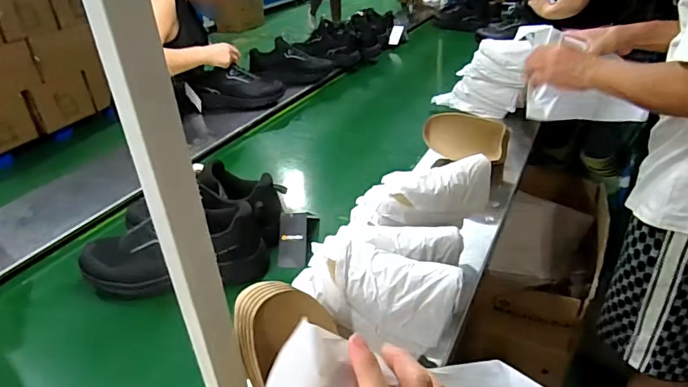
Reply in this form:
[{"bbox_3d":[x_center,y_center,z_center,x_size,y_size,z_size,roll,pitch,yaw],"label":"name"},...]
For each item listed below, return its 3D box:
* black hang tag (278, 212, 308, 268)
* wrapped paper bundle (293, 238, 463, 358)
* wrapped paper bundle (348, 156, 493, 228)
[{"bbox_3d":[-0.096,0.088,0.908,0.057,0.005,0.104,-2,74,12],"label":"black hang tag"},{"bbox_3d":[0.041,0.123,0.613,0.197,0.094,0.096,18,35,31],"label":"wrapped paper bundle"},{"bbox_3d":[0.132,0.006,0.801,0.232,0.105,0.084,-3,30,-3],"label":"wrapped paper bundle"}]

